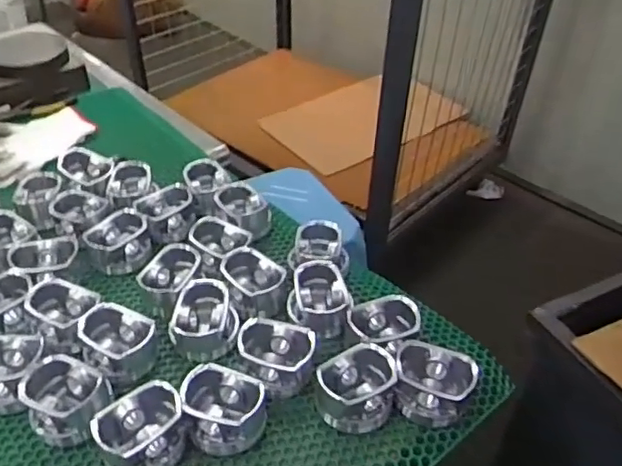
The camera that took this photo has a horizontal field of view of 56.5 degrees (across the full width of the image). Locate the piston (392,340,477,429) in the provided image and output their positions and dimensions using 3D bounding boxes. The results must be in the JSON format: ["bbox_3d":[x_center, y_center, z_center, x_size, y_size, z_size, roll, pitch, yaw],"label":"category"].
[{"bbox_3d":[0.120,0.153,0.577,0.075,0.058,0.066,19,43,22],"label":"piston"}]

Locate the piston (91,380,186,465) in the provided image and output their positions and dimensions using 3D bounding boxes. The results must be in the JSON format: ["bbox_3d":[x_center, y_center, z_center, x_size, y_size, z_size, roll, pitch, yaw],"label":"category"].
[{"bbox_3d":[-0.155,0.180,0.531,0.074,0.052,0.063,-29,47,-30],"label":"piston"}]

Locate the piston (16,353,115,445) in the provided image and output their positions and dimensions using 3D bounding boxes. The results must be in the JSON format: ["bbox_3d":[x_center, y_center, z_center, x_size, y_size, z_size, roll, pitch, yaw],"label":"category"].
[{"bbox_3d":[-0.233,0.162,0.554,0.076,0.055,0.074,-5,39,-6],"label":"piston"}]

